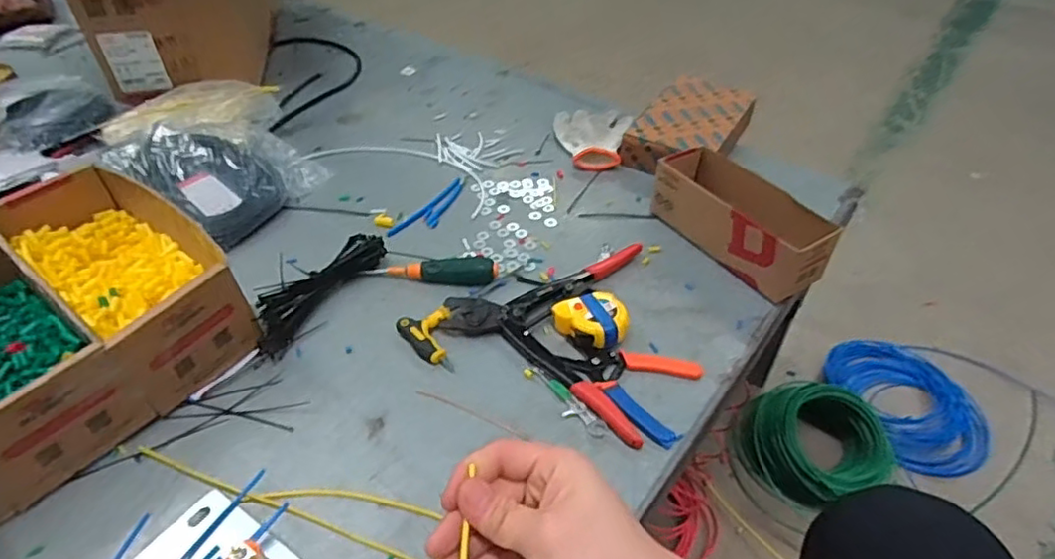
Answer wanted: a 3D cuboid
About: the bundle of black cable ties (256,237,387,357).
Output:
[{"bbox_3d":[-0.240,0.010,0.733,0.056,0.042,0.187,24,46,24],"label":"bundle of black cable ties"}]

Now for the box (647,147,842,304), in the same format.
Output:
[{"bbox_3d":[0.259,-0.075,0.791,0.082,0.075,0.239,-23,47,-25],"label":"box"}]

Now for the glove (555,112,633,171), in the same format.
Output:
[{"bbox_3d":[0.092,-0.225,0.984,0.118,0.033,0.142,10,42,10],"label":"glove"}]

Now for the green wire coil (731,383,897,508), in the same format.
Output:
[{"bbox_3d":[0.473,0.271,1.048,0.201,0.123,0.195,0,43,0],"label":"green wire coil"}]

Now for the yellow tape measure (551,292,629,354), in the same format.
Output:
[{"bbox_3d":[0.072,0.047,0.689,0.073,0.030,0.062,-15,43,-17],"label":"yellow tape measure"}]

